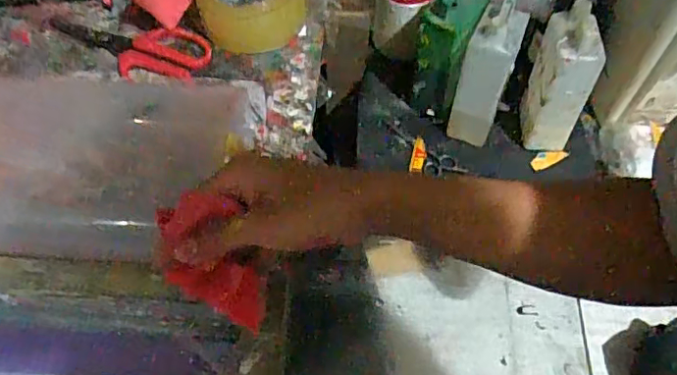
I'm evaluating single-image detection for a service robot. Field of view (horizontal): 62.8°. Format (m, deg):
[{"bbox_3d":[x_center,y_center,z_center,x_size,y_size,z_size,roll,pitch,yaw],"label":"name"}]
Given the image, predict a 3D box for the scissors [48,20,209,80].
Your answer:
[{"bbox_3d":[-0.230,-0.149,0.591,0.191,0.015,0.066,9,57,5],"label":"scissors"}]

